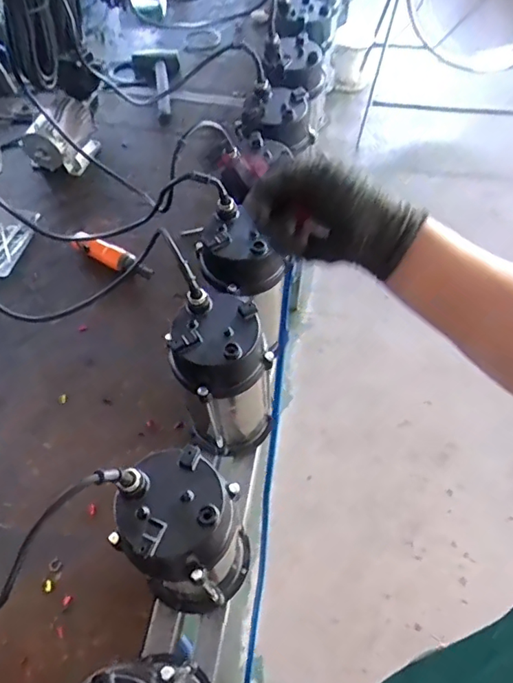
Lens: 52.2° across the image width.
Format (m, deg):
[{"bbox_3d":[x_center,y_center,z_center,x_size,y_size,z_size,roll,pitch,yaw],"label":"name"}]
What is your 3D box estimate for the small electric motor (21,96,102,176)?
[{"bbox_3d":[-0.425,-0.451,1.139,0.114,0.114,0.154,15,63,8],"label":"small electric motor"}]

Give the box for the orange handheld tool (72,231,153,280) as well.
[{"bbox_3d":[-0.279,-0.164,0.996,0.185,0.034,0.052,29,65,15],"label":"orange handheld tool"}]

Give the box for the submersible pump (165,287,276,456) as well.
[{"bbox_3d":[-0.043,0.061,0.733,0.121,0.248,0.126,-19,63,-10],"label":"submersible pump"}]

